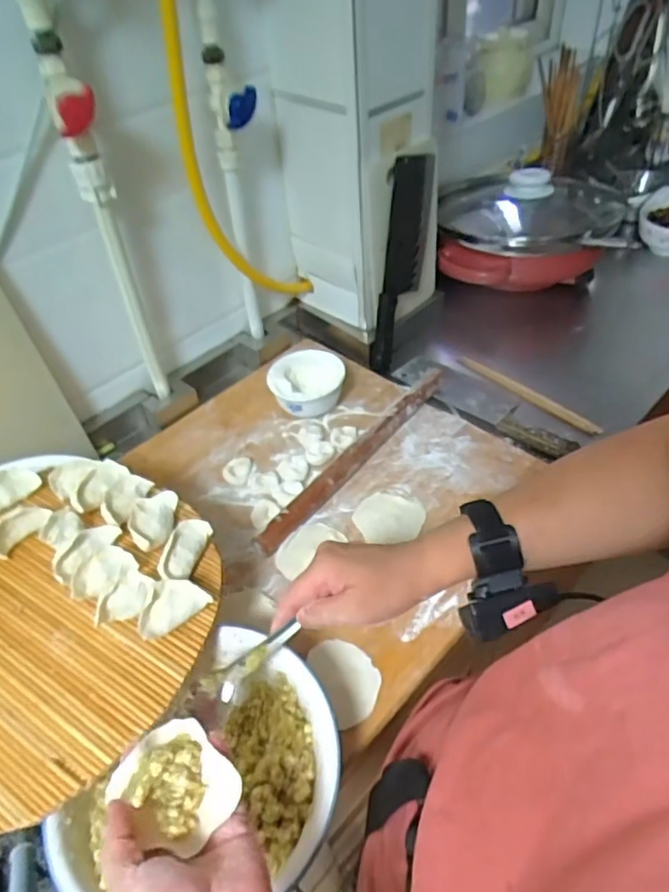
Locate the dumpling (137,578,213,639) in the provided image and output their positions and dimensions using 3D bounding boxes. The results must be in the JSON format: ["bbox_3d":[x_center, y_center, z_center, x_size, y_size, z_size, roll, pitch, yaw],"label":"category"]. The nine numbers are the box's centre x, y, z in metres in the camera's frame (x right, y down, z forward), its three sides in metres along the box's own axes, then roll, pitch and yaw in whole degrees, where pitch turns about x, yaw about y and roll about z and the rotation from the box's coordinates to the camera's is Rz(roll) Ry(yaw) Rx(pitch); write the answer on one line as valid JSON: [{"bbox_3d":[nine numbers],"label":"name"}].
[{"bbox_3d":[-0.141,0.136,0.499,0.061,0.028,0.029,-35,53,-25],"label":"dumpling"}]

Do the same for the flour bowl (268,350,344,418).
[{"bbox_3d":[-0.037,-0.081,0.823,0.104,0.065,0.097,0,46,6],"label":"flour bowl"}]

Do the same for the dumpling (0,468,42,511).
[{"bbox_3d":[-0.347,0.043,0.614,0.063,0.025,0.030,-33,52,-23],"label":"dumpling"}]

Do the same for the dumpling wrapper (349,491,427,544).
[{"bbox_3d":[0.065,0.082,0.689,0.078,0.005,0.072,-3,46,3],"label":"dumpling wrapper"}]

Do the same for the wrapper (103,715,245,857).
[{"bbox_3d":[-0.099,0.209,0.364,0.067,0.031,0.058,31,56,30],"label":"wrapper"}]

